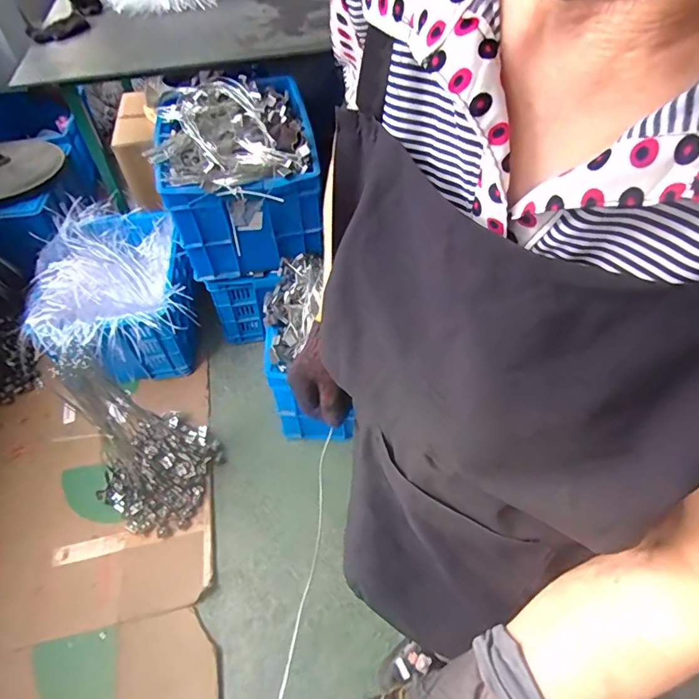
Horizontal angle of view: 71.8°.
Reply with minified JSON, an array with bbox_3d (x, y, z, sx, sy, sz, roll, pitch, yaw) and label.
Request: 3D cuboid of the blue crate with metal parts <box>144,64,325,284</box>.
[{"bbox_3d":[-0.307,-0.465,1.421,0.397,0.428,0.463,-9,51,-6],"label":"blue crate with metal parts"}]

